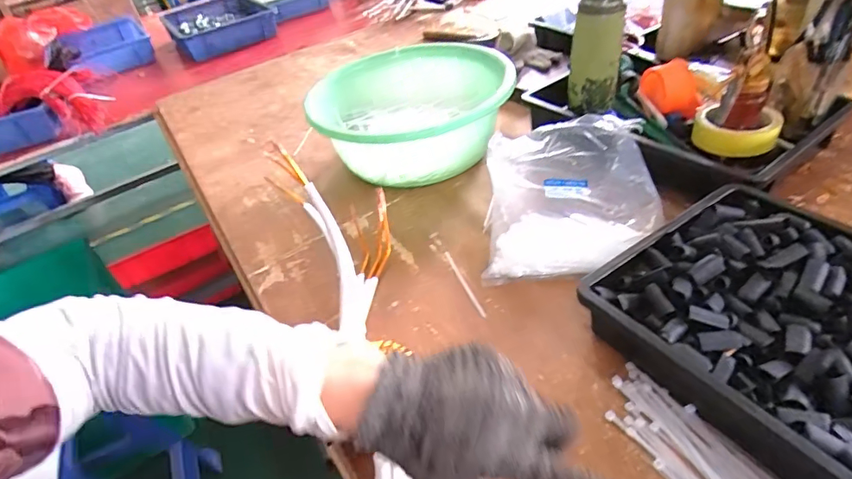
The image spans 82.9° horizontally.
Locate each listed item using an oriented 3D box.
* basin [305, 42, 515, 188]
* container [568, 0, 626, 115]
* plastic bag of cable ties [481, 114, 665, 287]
[{"bbox_3d":[-0.026,-0.188,0.765,0.286,0.151,0.297,-7,39,6],"label":"basin"},{"bbox_3d":[0.238,-0.277,0.668,0.049,0.196,0.049,-4,36,3],"label":"container"},{"bbox_3d":[0.175,-0.057,0.597,0.202,0.106,0.221,-4,39,9],"label":"plastic bag of cable ties"}]

